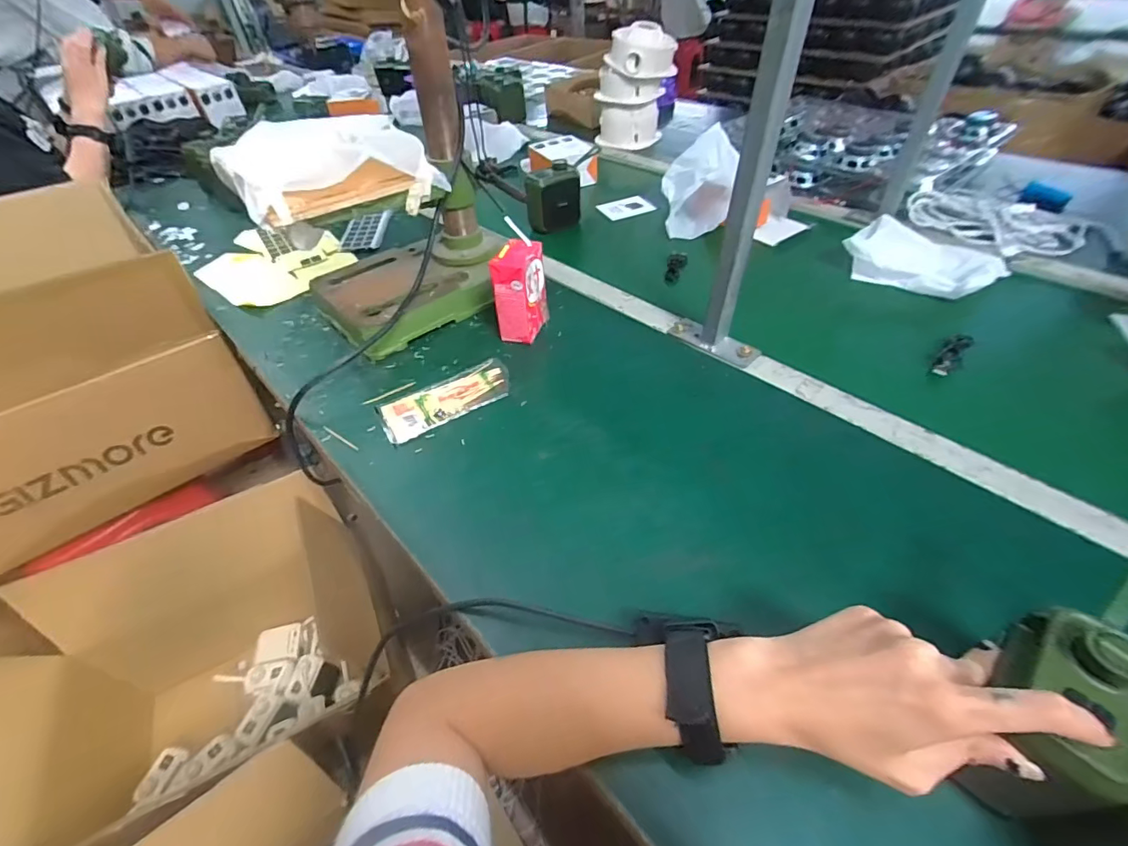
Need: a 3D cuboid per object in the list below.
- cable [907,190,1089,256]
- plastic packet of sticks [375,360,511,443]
[{"bbox_3d":[0.638,-0.306,0.723,0.161,0.030,0.227,-16,48,-14],"label":"cable"},{"bbox_3d":[-0.126,-0.028,0.534,0.147,0.006,0.065,-26,50,-20],"label":"plastic packet of sticks"}]

